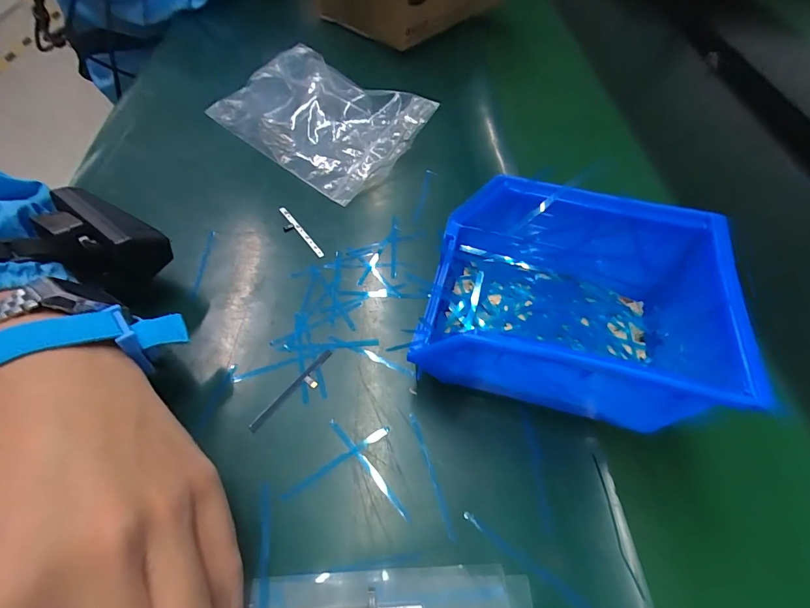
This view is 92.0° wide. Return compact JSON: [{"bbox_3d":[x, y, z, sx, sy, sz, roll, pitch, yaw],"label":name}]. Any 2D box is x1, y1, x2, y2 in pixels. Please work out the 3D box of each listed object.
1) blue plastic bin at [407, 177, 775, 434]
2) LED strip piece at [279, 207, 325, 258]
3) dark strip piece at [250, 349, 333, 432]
[{"bbox_3d":[0.084,0.003,0.216,0.138,0.080,0.108,13,56,8],"label":"blue plastic bin"},{"bbox_3d":[-0.077,-0.054,0.292,0.004,0.004,0.059,-31,62,-25],"label":"LED strip piece"},{"bbox_3d":[-0.062,0.049,0.221,0.011,0.004,0.059,35,61,18],"label":"dark strip piece"}]

